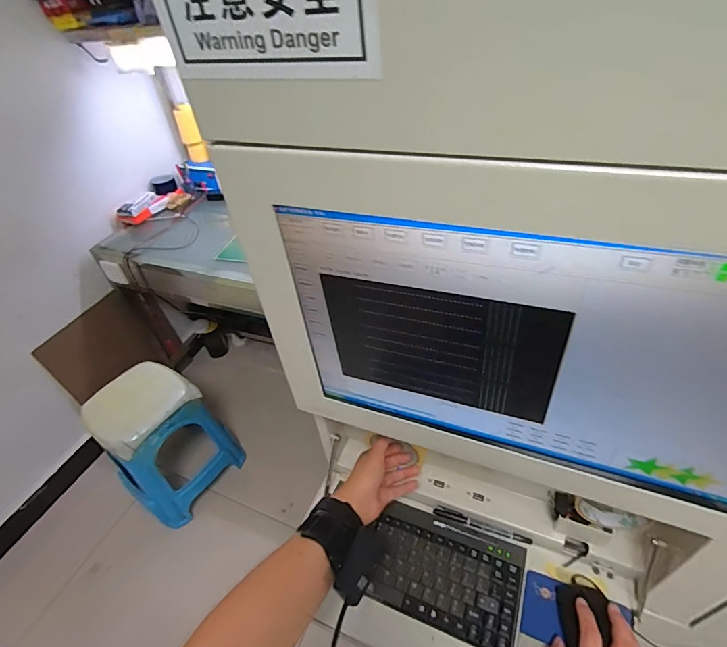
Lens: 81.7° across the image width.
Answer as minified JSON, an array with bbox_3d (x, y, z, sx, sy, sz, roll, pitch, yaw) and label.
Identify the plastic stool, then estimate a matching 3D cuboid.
[{"bbox_3d":[-0.706,0.405,1.503,0.356,0.426,0.353,31,55,34],"label":"plastic stool"}]

